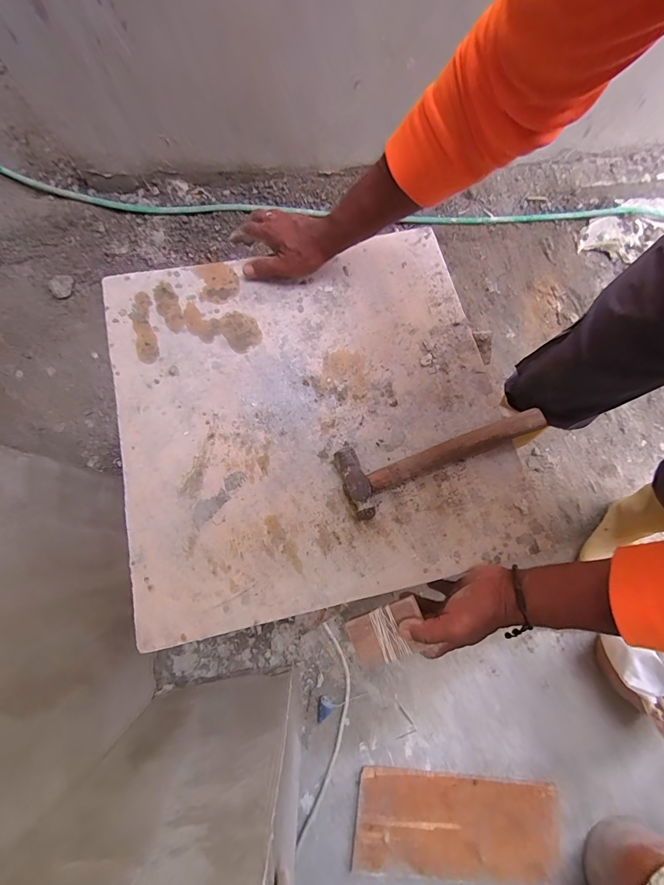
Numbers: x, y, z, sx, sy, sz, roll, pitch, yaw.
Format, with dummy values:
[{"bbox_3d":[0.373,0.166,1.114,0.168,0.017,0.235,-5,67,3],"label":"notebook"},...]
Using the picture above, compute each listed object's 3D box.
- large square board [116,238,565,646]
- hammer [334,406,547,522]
[{"bbox_3d":[-0.027,-0.048,0.501,0.485,0.008,0.484,-12,75,-5],"label":"large square board"},{"bbox_3d":[0.137,0.004,0.481,0.266,0.031,0.082,-24,77,-8],"label":"hammer"}]

